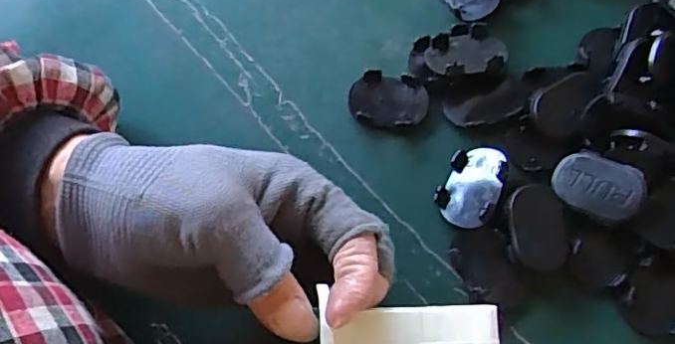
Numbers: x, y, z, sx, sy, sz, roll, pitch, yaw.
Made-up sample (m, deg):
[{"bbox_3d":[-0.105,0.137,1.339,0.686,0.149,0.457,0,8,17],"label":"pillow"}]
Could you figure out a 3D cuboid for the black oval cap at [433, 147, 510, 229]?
[{"bbox_3d":[0.070,0.007,0.306,0.030,0.008,0.045,14,71,34],"label":"black oval cap"}]

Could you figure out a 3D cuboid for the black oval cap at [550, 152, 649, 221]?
[{"bbox_3d":[0.129,0.007,0.295,0.042,0.005,0.030,23,94,31],"label":"black oval cap"}]

